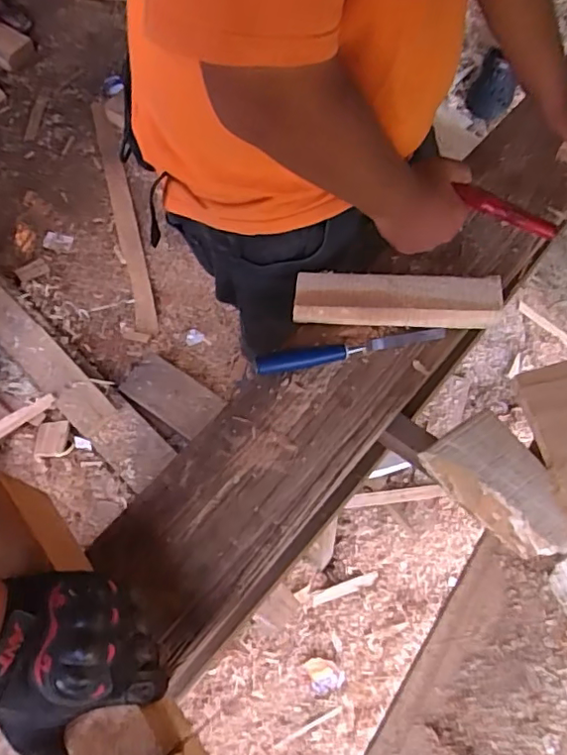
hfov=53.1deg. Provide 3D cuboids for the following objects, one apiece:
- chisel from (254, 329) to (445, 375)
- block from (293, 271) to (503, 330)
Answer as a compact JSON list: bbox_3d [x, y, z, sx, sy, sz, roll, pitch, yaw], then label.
[{"bbox_3d":[0.079,-0.035,0.668,0.227,0.019,0.020,-12,65,-5],"label":"chisel"},{"bbox_3d":[0.132,-0.094,0.670,0.233,0.041,0.055,3,65,3],"label":"block"}]

